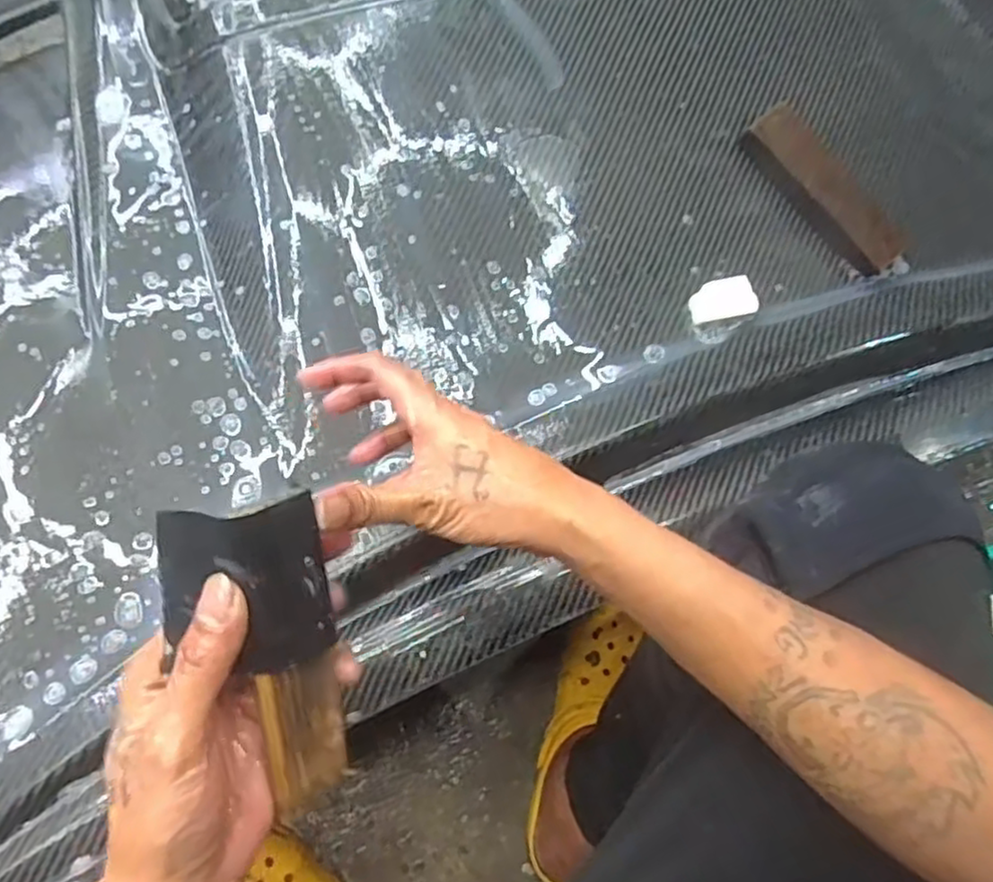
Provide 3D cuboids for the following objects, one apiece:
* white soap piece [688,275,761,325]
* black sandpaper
[{"bbox_3d":[0.170,-0.107,0.538,0.048,0.013,0.032,-11,73,-6],"label":"white soap piece"},{"bbox_3d":[-0.105,0.062,0.294,0.066,0.020,0.070,-7,96,-8],"label":"black sandpaper"}]

